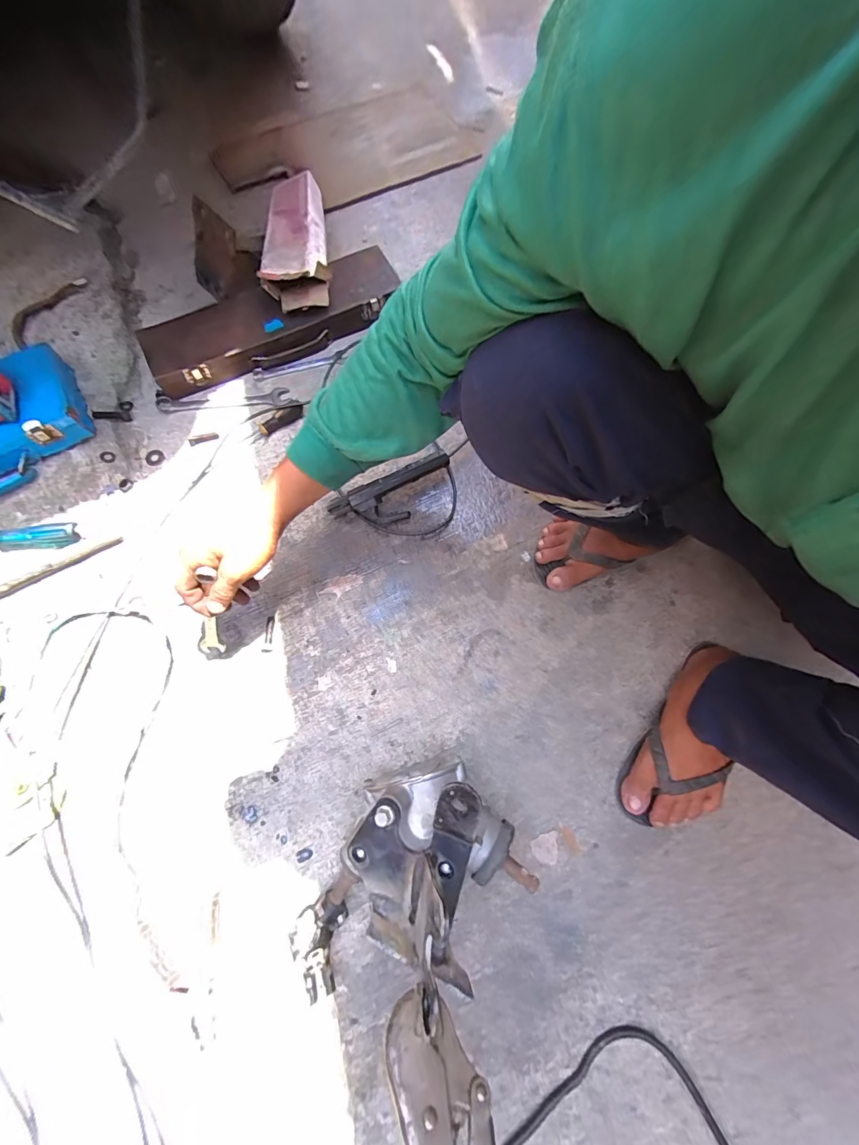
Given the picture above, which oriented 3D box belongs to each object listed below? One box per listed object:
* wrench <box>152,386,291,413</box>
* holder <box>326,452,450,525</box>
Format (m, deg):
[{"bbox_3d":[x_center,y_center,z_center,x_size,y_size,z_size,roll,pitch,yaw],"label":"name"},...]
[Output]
[{"bbox_3d":[-0.328,-0.274,0.656,0.204,0.010,0.033,-5,74,-1],"label":"wrench"},{"bbox_3d":[-0.052,-0.107,0.591,0.188,0.051,0.055,-24,76,-6],"label":"holder"}]

